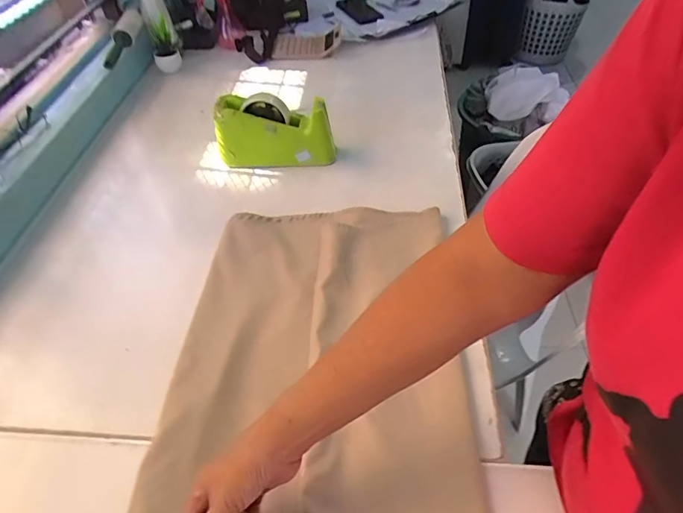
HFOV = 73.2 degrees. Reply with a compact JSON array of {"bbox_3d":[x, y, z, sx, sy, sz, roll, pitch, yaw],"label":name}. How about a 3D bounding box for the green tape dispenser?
[{"bbox_3d":[-0.111,-0.212,0.787,0.193,0.111,0.054,-1,48,0],"label":"green tape dispenser"}]

